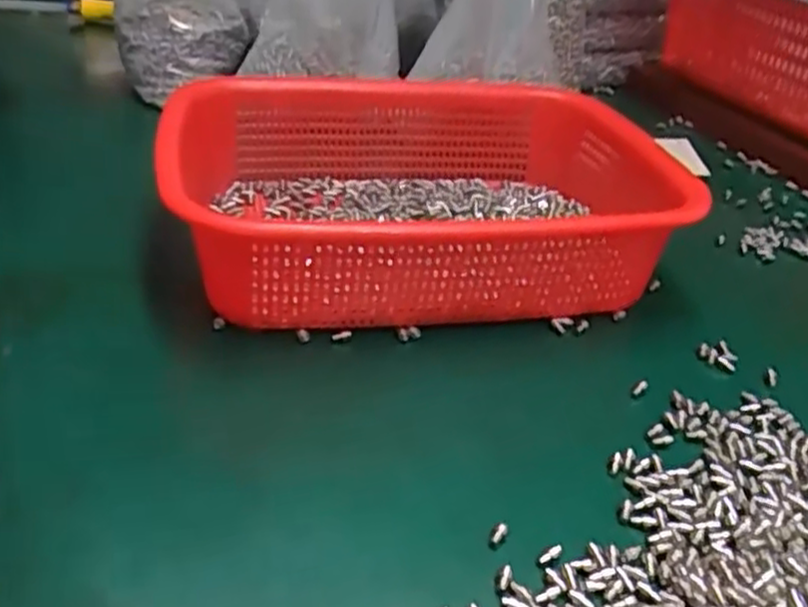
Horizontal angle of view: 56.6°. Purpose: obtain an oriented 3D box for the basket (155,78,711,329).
[{"bbox_3d":[0.009,-0.065,0.452,0.281,0.074,0.215,-4,35,-14],"label":"basket"}]

